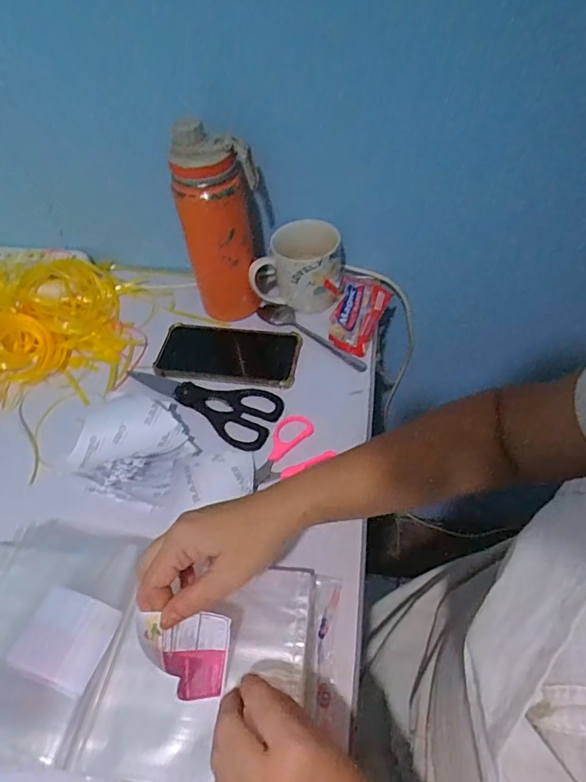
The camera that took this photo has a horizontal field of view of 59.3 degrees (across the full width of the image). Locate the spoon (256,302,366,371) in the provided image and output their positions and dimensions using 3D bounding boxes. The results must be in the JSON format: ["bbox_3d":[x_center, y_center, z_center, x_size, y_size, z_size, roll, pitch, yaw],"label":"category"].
[{"bbox_3d":[0.024,-0.071,0.630,0.163,0.010,0.035,29,60,23],"label":"spoon"}]

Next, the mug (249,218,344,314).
[{"bbox_3d":[0.007,-0.155,0.637,0.110,0.082,0.082,1,53,5],"label":"mug"}]

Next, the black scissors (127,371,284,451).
[{"bbox_3d":[-0.105,0.014,0.573,0.182,0.007,0.074,14,55,14],"label":"black scissors"}]

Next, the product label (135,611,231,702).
[{"bbox_3d":[-0.079,0.193,0.373,0.065,0.011,0.056,9,73,-29],"label":"product label"}]

